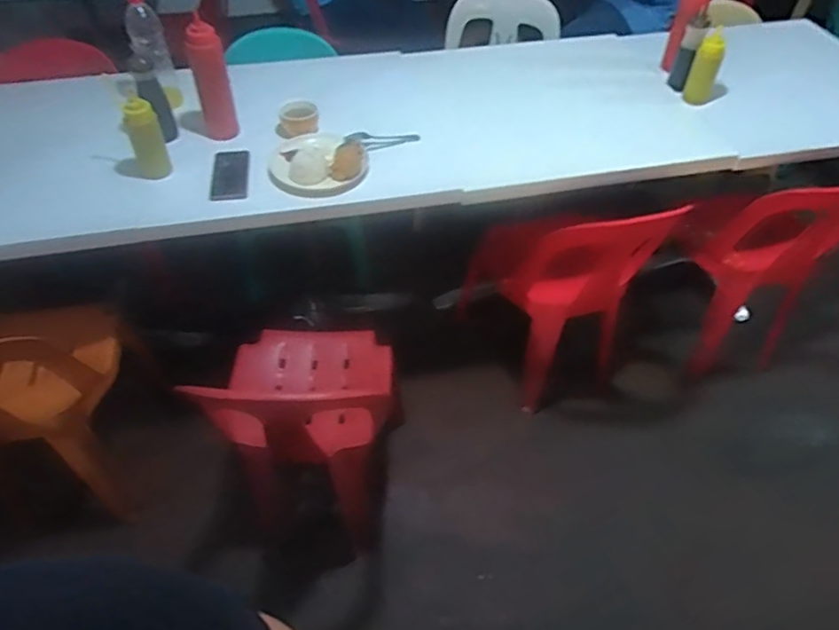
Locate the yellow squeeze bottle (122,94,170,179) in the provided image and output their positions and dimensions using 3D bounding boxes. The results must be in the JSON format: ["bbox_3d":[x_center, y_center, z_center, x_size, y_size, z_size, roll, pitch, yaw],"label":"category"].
[{"bbox_3d":[-0.578,-0.373,1.303,0.070,0.150,0.058,-23,52,-21],"label":"yellow squeeze bottle"}]

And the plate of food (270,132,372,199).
[{"bbox_3d":[-0.232,-0.356,1.412,0.217,0.048,0.216,1,47,-1],"label":"plate of food"}]

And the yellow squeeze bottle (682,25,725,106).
[{"bbox_3d":[0.772,-0.664,1.657,0.073,0.179,0.054,23,51,19],"label":"yellow squeeze bottle"}]

